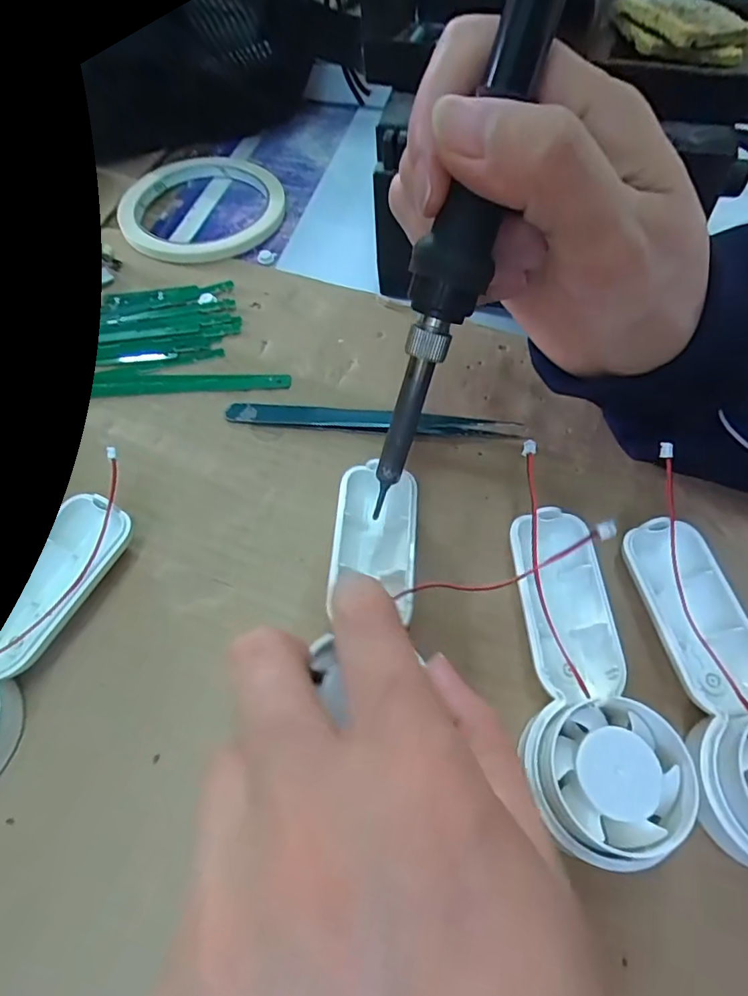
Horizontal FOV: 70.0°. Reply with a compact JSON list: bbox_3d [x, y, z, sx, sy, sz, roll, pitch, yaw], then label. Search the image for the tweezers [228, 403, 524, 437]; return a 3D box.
[{"bbox_3d":[-0.002,-0.035,0.237,0.128,0.009,0.011,5,61,4],"label":"tweezers"}]

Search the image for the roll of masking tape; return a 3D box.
[{"bbox_3d":[-0.101,-0.172,0.315,0.094,0.007,0.094,0,60,-1],"label":"roll of masking tape"}]

